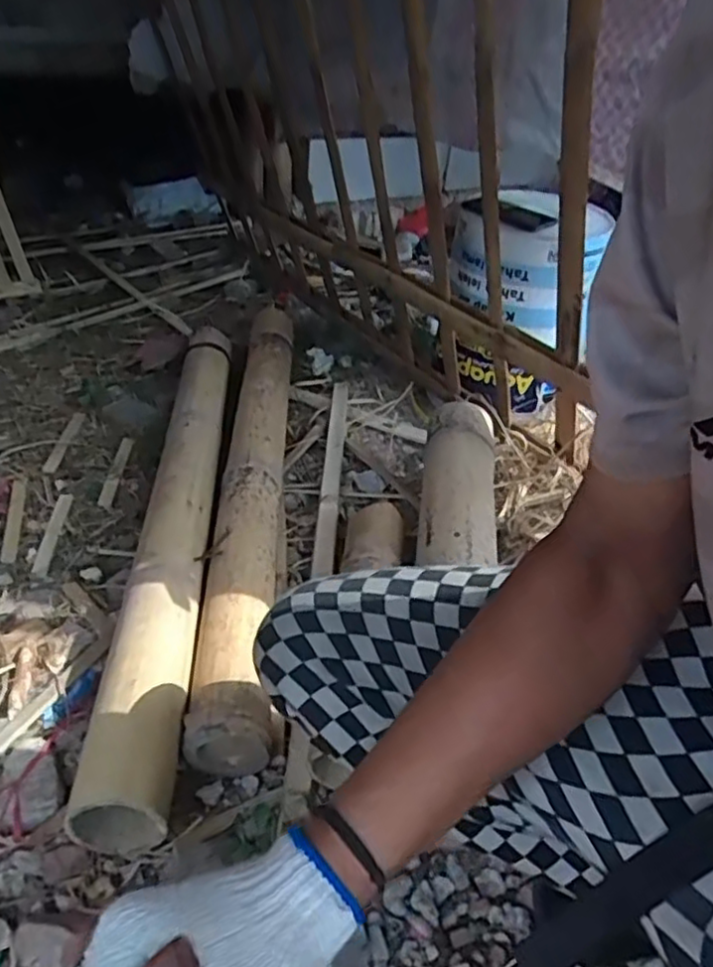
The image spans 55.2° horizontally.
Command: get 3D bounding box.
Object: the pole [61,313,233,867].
[{"bbox_3d":[-0.251,-0.002,1.021,0.087,0.092,1.027,-1,34,-5],"label":"pole"}]

